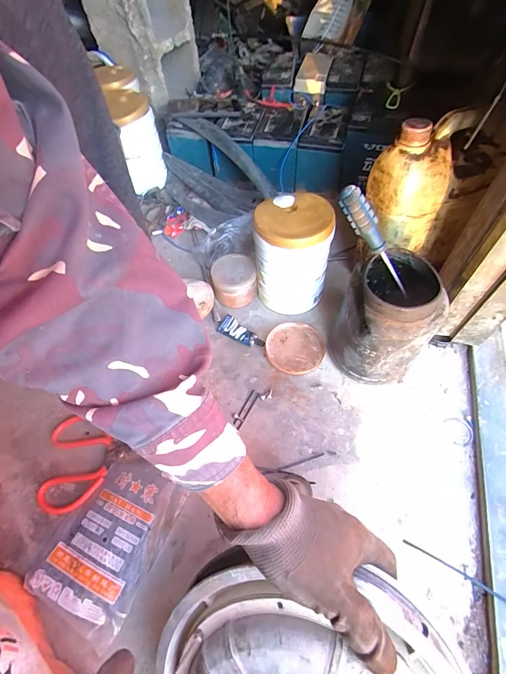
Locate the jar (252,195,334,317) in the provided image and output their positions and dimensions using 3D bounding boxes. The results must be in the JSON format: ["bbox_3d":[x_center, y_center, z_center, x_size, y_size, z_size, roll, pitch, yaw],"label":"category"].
[{"bbox_3d":[0.067,-0.145,0.580,0.121,0.168,0.120,2,58,6],"label":"jar"}]

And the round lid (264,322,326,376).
[{"bbox_3d":[0.072,0.017,0.578,0.099,0.006,0.099,-2,58,3],"label":"round lid"}]

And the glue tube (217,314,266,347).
[{"bbox_3d":[-0.019,-0.009,0.595,0.090,0.010,0.035,25,63,19],"label":"glue tube"}]

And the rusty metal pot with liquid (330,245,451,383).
[{"bbox_3d":[0.193,-0.026,0.498,0.129,0.173,0.140,-2,58,3],"label":"rusty metal pot with liquid"}]

